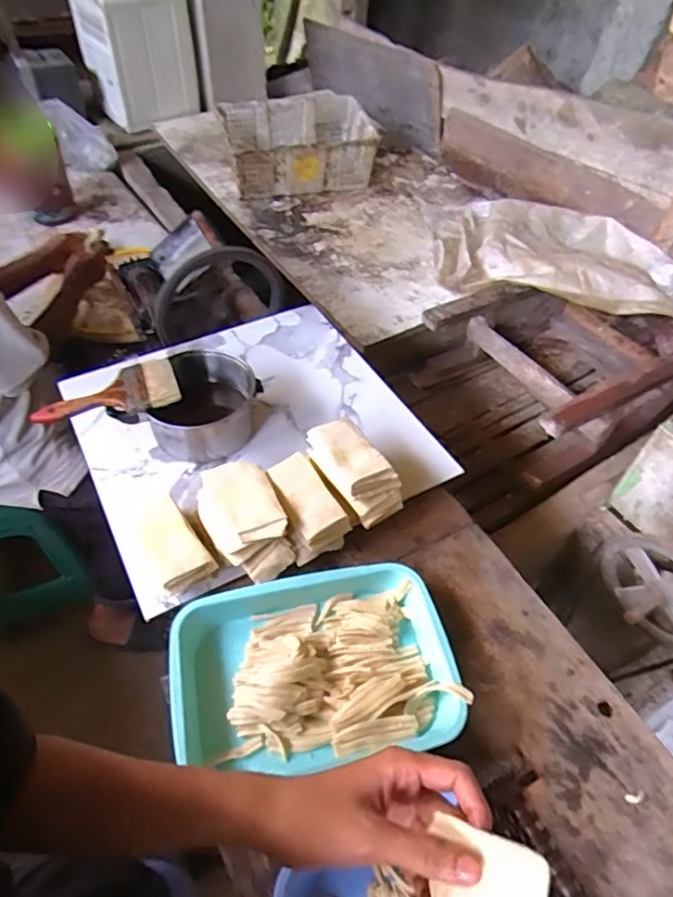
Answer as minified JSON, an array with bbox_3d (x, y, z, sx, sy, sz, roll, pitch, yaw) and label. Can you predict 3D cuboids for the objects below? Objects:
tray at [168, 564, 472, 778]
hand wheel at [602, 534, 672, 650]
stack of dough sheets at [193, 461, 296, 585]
[{"bbox_3d":[-0.024,0.255,0.679,0.326,0.046,0.220,-6,53,-10],"label":"tray"},{"bbox_3d":[0.488,0.246,0.914,0.086,0.189,0.201,-28,104,-25],"label":"hand wheel"},{"bbox_3d":[-0.124,0.083,0.760,0.094,0.067,0.163,-16,55,-17],"label":"stack of dough sheets"}]

